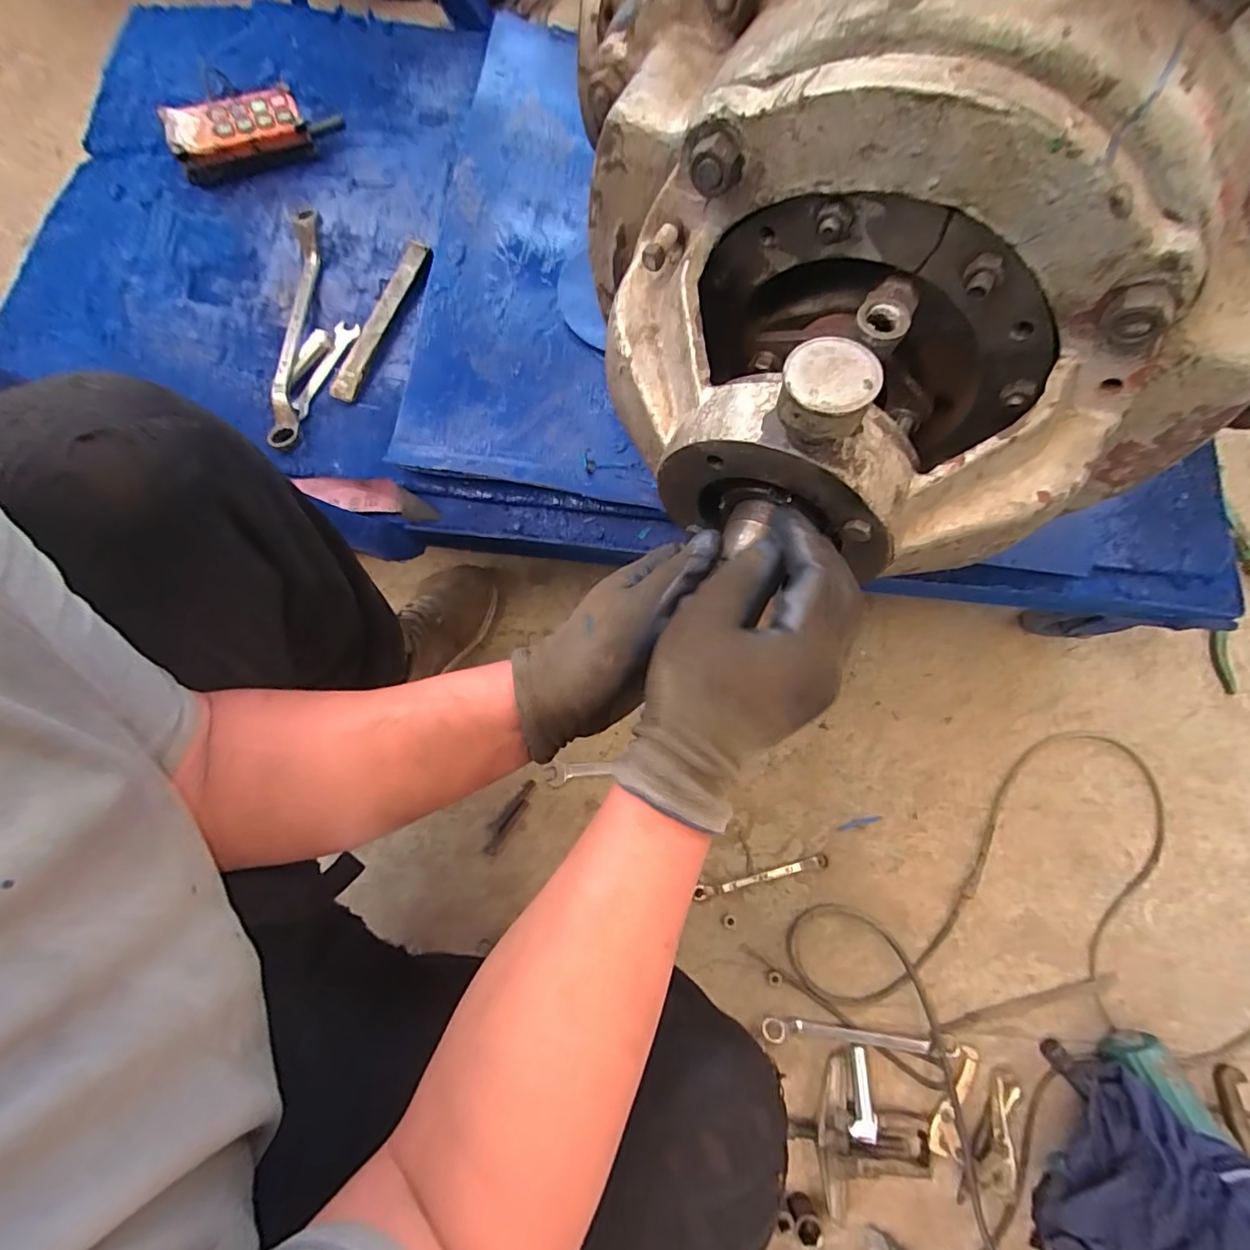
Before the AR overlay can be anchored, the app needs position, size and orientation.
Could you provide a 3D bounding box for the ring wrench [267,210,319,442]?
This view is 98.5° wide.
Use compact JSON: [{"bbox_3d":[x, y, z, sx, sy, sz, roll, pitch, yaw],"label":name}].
[{"bbox_3d":[-0.393,-0.354,0.641,0.028,0.035,0.304,-1,75,-2],"label":"ring wrench"}]

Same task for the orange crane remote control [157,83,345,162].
[{"bbox_3d":[-0.456,-0.611,0.672,0.196,0.061,0.047,-21,77,-7],"label":"orange crane remote control"}]

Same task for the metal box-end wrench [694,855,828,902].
[{"bbox_3d":[0.190,0.346,0.739,0.182,0.014,0.018,-14,76,-5],"label":"metal box-end wrench"}]

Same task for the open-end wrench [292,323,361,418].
[{"bbox_3d":[-0.364,-0.309,0.650,0.026,0.010,0.132,21,76,4],"label":"open-end wrench"}]

